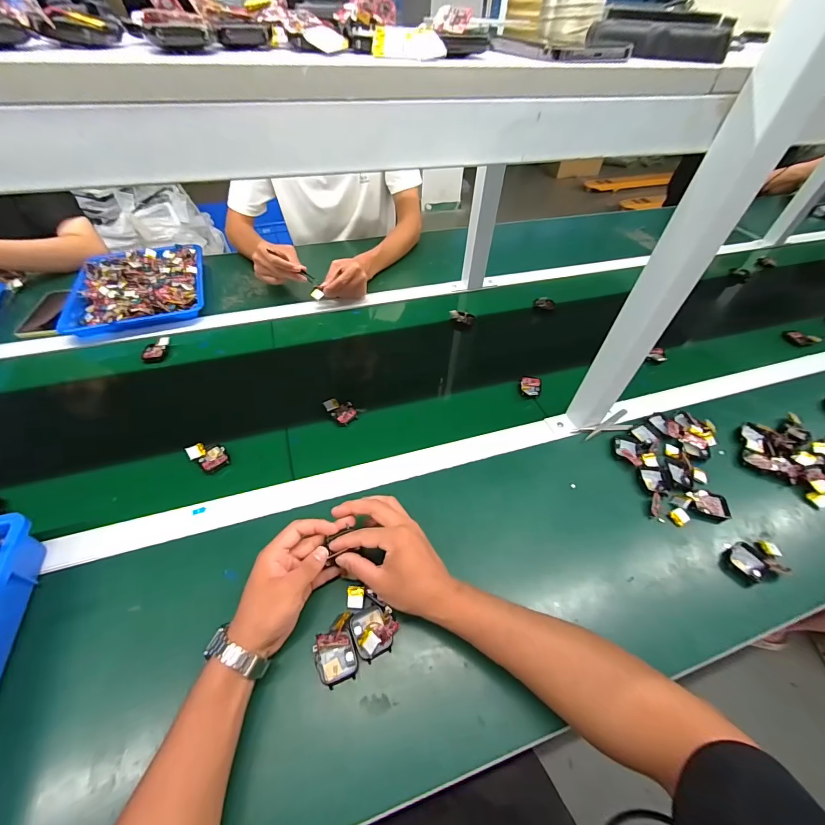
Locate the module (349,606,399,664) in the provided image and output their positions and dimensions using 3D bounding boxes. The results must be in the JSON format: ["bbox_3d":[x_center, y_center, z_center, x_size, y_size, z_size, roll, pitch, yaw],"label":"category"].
[{"bbox_3d":[-0.040,0.228,0.376,0.045,0.019,0.045,-19,53,-17],"label":"module"}]

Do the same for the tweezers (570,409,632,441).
[{"bbox_3d":[0.306,0.023,0.571,0.100,0.013,0.032,-14,52,-13],"label":"tweezers"}]

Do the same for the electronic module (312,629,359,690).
[{"bbox_3d":[-0.077,0.245,0.360,0.039,0.017,0.043,-12,51,-12],"label":"electronic module"}]

